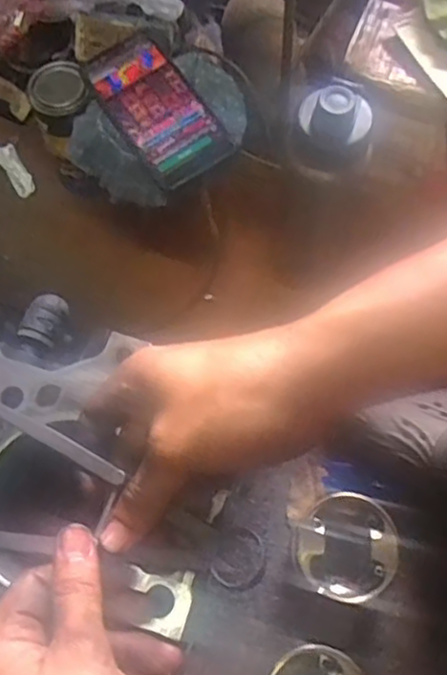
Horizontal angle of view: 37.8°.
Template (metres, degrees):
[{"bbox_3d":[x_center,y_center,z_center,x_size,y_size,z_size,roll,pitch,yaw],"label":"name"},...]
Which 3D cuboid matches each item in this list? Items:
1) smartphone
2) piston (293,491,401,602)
[{"bbox_3d":[-0.057,-0.211,0.600,0.085,0.015,0.164,-35,72,-4],"label":"smartphone"},{"bbox_3d":[0.110,0.194,0.604,0.081,0.101,0.089,0,67,0],"label":"piston"}]

